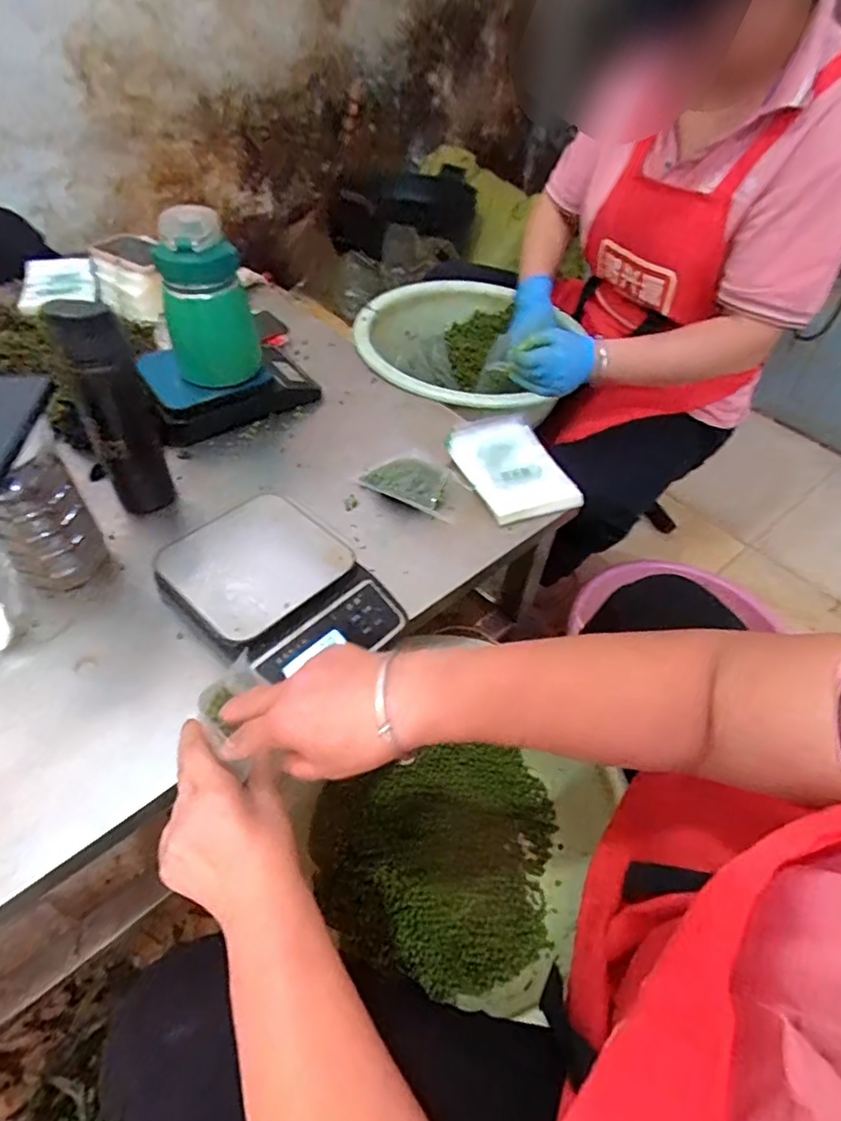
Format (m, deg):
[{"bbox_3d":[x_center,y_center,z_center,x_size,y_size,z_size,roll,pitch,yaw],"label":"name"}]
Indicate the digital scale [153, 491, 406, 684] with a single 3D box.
[{"bbox_3d":[-0.139,0.034,0.545,0.159,0.060,0.200,-32,58,-27],"label":"digital scale"}]

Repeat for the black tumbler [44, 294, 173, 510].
[{"bbox_3d":[-0.310,-0.146,0.586,0.063,0.229,0.073,-19,53,-19],"label":"black tumbler"}]

